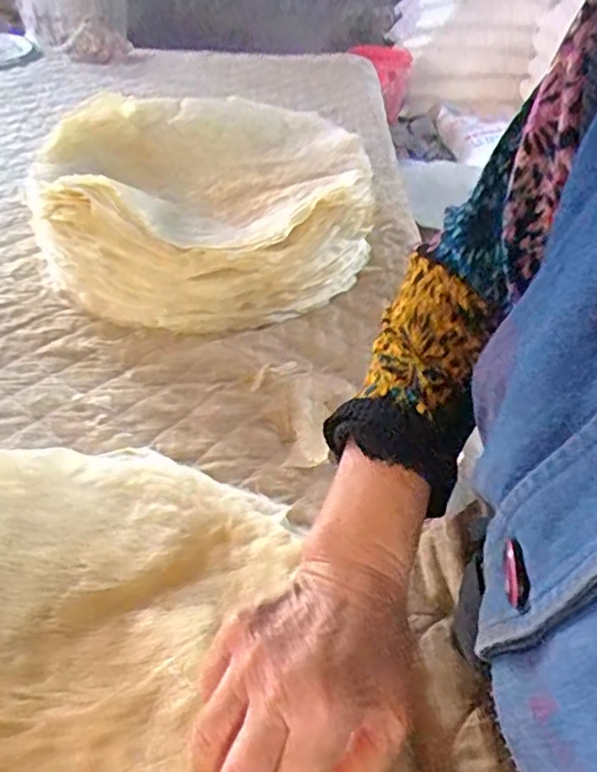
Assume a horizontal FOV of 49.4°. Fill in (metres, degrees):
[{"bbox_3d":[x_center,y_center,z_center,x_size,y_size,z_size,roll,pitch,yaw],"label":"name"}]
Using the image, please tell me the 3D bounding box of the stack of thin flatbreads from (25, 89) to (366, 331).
[{"bbox_3d":[-0.105,-0.223,0.780,0.371,0.132,0.364,3,40,0],"label":"stack of thin flatbreads"}]

